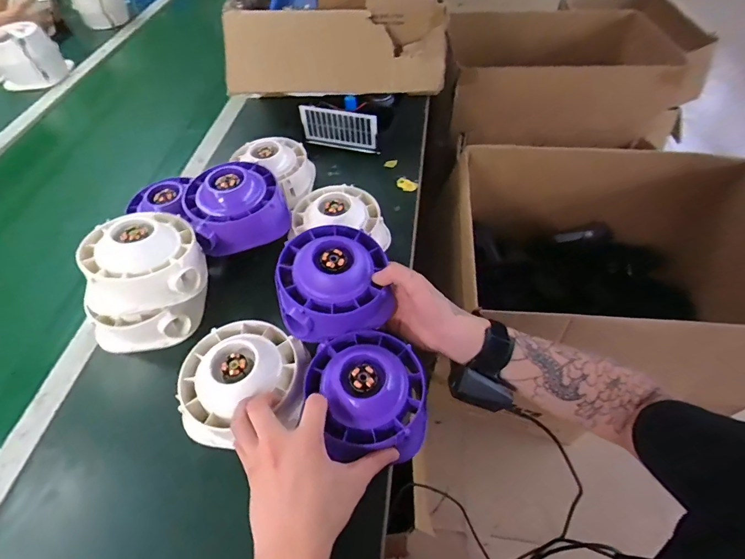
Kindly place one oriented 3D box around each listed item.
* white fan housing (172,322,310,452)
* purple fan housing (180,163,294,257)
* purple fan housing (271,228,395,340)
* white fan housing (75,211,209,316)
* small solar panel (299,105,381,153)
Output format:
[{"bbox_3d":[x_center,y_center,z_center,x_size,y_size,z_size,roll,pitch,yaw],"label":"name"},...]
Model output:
[{"bbox_3d":[-0.147,0.105,0.460,0.139,0.063,0.129,-11,54,-7],"label":"white fan housing"},{"bbox_3d":[-0.191,-0.106,0.562,0.124,0.064,0.116,-26,57,-17],"label":"purple fan housing"},{"bbox_3d":[-0.048,-0.005,0.480,0.129,0.071,0.123,-13,54,-8],"label":"purple fan housing"},{"bbox_3d":[-0.290,-0.028,0.505,0.134,0.066,0.132,-13,54,-8],"label":"white fan housing"},{"bbox_3d":[-0.055,-0.265,0.721,0.139,0.077,0.016,12,53,13],"label":"small solar panel"}]

